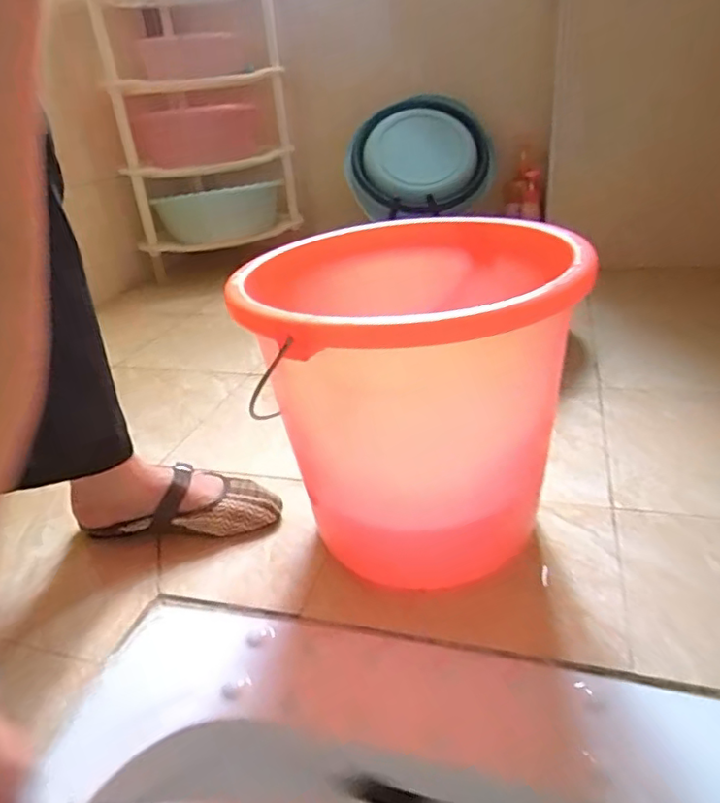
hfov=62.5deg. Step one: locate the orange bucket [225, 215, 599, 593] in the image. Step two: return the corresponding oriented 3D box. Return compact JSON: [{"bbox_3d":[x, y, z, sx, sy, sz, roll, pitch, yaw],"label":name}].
[{"bbox_3d":[0.046,0.001,0.623,0.293,0.306,0.293,-7,25,3],"label":"orange bucket"}]

